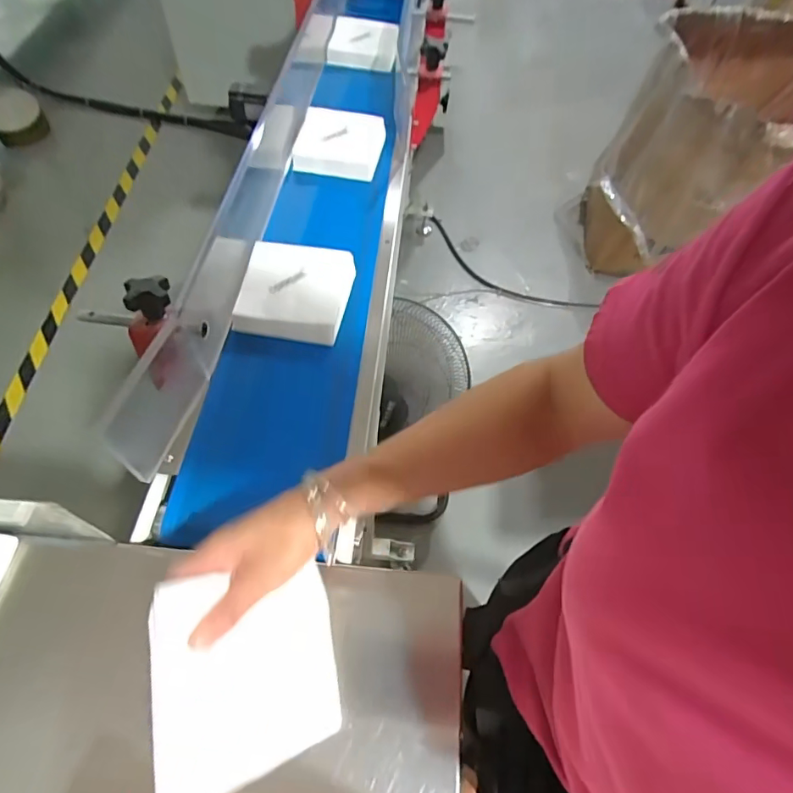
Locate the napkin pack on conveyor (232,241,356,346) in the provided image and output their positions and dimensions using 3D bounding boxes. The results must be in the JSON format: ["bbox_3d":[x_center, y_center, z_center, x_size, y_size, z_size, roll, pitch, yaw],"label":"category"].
[{"bbox_3d":[-0.115,-0.125,0.583,0.119,0.029,0.123,8,58,1],"label":"napkin pack on conveyor"}]

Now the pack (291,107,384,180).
[{"bbox_3d":[-0.084,-0.379,0.744,0.122,0.034,0.119,8,58,1],"label":"pack"}]

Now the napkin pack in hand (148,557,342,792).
[{"bbox_3d":[-0.092,0.175,0.323,0.121,0.010,0.117,3,66,-40],"label":"napkin pack in hand"}]

